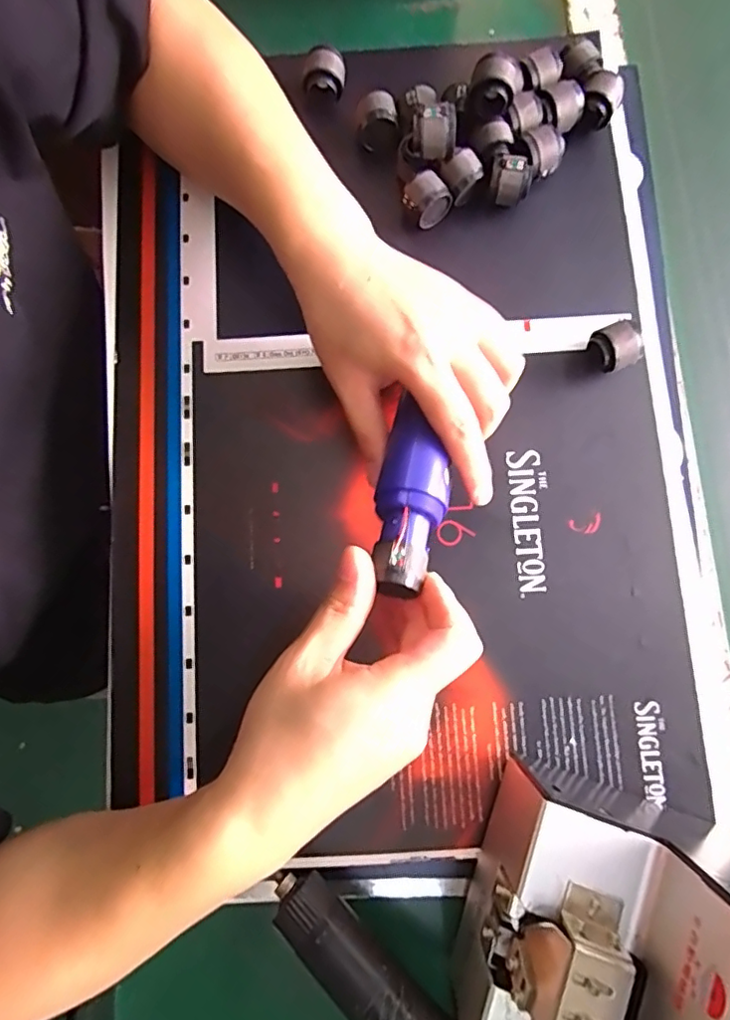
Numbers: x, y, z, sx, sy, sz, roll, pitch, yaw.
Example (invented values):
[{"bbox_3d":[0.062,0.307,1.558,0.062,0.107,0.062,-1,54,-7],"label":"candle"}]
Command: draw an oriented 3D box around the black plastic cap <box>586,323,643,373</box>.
[{"bbox_3d":[0.164,-0.105,0.362,0.025,0.032,0.025,-24,80,-4],"label":"black plastic cap"}]

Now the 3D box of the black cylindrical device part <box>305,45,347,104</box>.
[{"bbox_3d":[-0.029,-0.310,0.395,0.029,0.025,0.018,10,79,3],"label":"black cylindrical device part"}]

